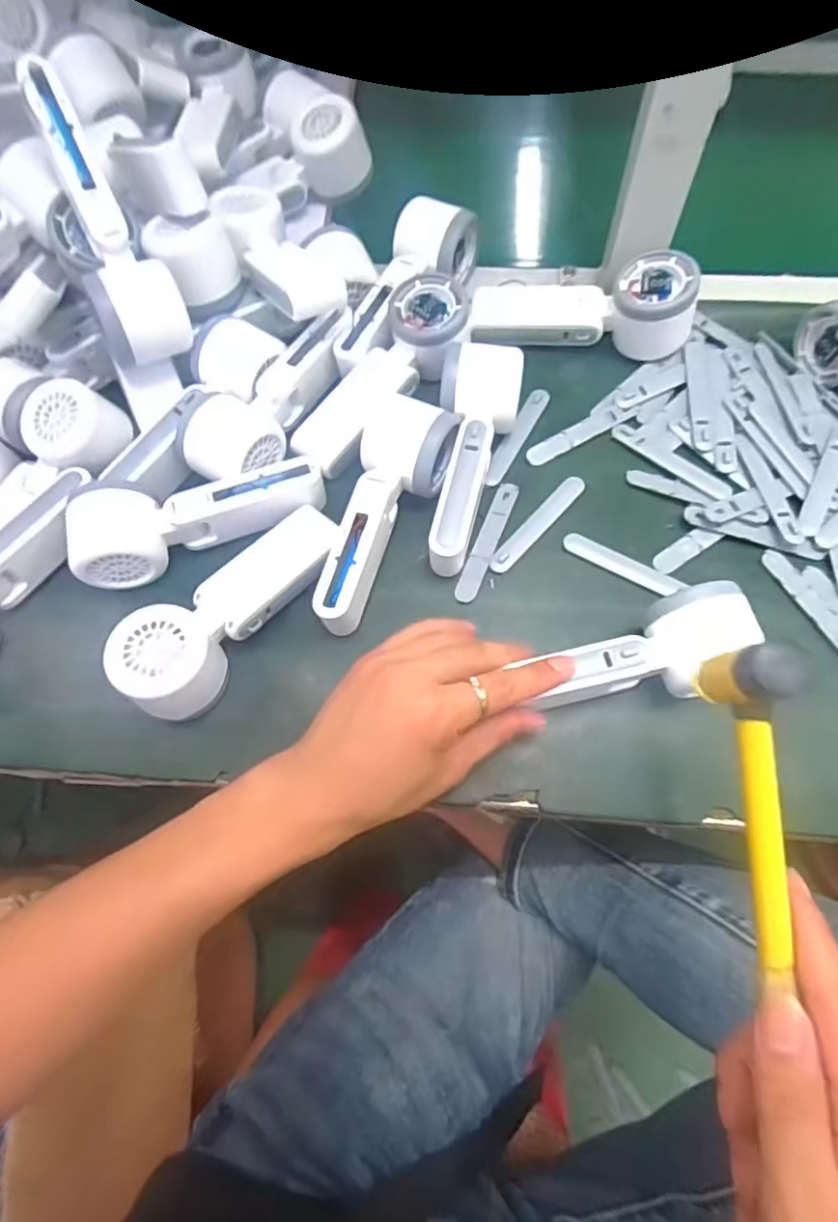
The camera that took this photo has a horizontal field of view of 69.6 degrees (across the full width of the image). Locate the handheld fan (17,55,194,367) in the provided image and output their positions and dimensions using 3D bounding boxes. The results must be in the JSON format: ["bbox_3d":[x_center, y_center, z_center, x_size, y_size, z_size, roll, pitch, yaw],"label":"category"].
[{"bbox_3d":[-0.207,-0.250,0.389,0.051,0.168,0.044,-21,23,-7],"label":"handheld fan"}]

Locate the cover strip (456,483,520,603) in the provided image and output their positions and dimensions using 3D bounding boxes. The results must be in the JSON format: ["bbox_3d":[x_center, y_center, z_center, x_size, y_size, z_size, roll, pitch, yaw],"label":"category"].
[{"bbox_3d":[0.048,-0.048,0.419,0.015,0.006,0.094,21,70,10],"label":"cover strip"}]

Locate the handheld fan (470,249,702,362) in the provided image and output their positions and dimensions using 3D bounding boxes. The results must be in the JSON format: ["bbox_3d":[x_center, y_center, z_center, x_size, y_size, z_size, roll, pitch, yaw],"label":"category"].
[{"bbox_3d":[0.124,-0.236,0.460,0.162,0.059,0.053,5,68,4],"label":"handheld fan"}]

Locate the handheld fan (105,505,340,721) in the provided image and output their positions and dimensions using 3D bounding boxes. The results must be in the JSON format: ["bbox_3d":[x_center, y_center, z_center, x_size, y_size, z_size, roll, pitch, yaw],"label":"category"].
[{"bbox_3d":[-0.116,-0.009,0.377,0.059,0.037,0.163,36,73,15],"label":"handheld fan"}]

